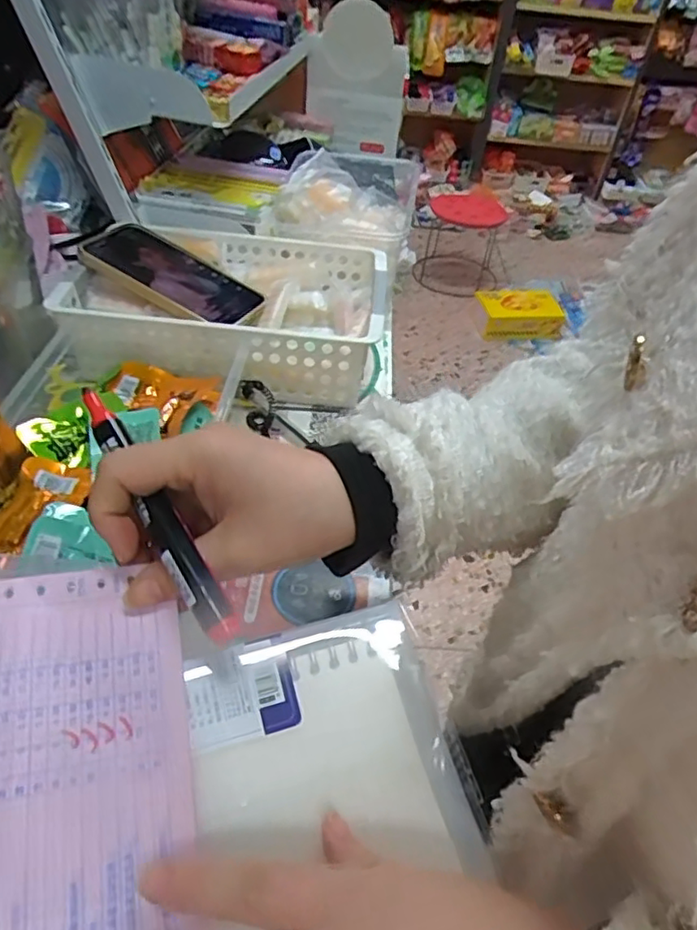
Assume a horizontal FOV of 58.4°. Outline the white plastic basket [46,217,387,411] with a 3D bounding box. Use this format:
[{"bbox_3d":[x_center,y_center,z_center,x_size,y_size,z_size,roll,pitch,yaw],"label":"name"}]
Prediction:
[{"bbox_3d":[-0.097,-0.139,0.550,0.251,0.074,0.190,5,41,3],"label":"white plastic basket"}]

